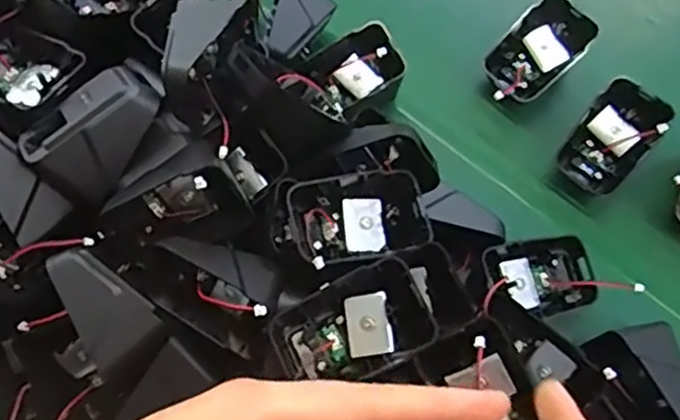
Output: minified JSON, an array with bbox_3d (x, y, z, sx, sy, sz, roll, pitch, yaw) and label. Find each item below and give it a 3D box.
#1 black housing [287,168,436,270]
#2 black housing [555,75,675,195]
[{"bbox_3d":[0.009,0.003,0.342,0.067,0.026,0.042,-13,71,-7],"label":"black housing"},{"bbox_3d":[0.167,-0.044,0.424,0.045,0.039,0.063,41,73,12],"label":"black housing"}]

